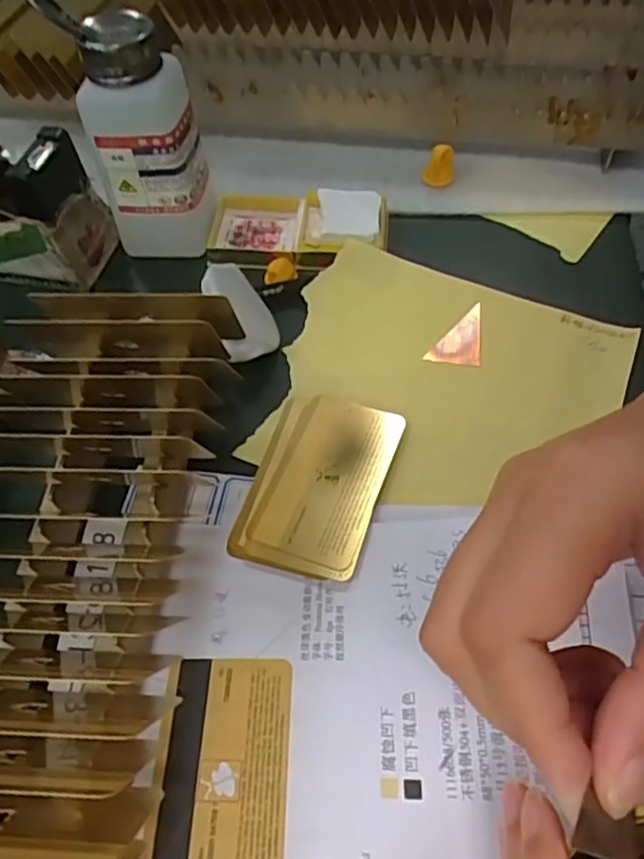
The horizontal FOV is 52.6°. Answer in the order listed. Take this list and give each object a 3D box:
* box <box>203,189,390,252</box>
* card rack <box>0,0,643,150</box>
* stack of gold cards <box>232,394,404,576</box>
[{"bbox_3d":[-0.015,-0.130,0.405,0.109,0.016,0.053,1,55,4],"label":"box"},{"bbox_3d":[0.031,-0.291,0.477,0.402,0.087,0.208,4,56,7],"label":"card rack"},{"bbox_3d":[-0.002,0.023,0.307,0.060,0.005,0.094,13,57,13],"label":"stack of gold cards"}]

